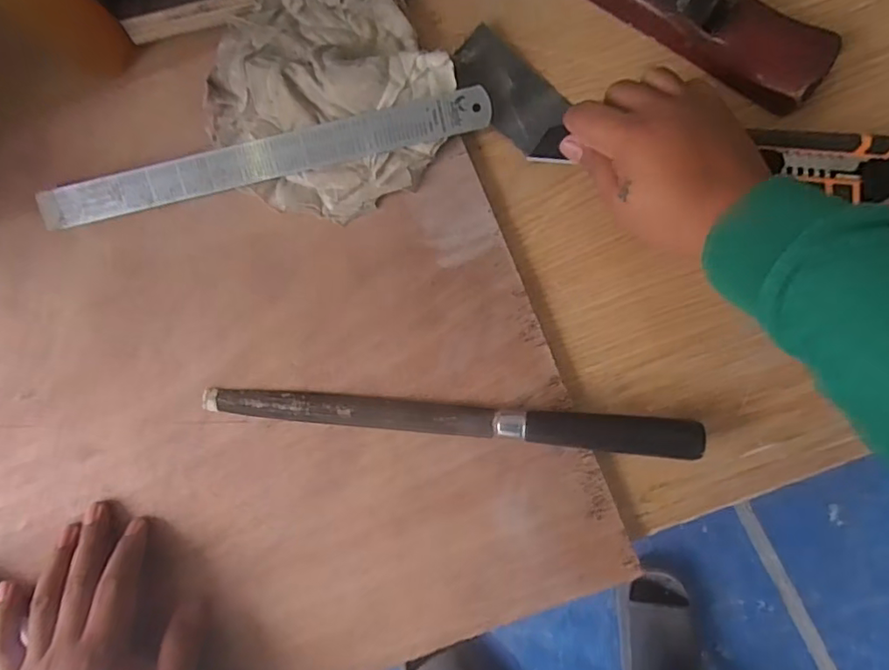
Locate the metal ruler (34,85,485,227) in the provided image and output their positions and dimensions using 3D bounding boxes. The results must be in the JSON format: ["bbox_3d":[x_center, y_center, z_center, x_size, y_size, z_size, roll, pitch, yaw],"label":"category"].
[{"bbox_3d":[-0.131,-0.125,0.412,0.324,0.008,0.028,-12,106,5],"label":"metal ruler"}]

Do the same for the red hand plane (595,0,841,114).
[{"bbox_3d":[0.173,-0.227,0.388,0.189,0.063,0.054,39,87,8],"label":"red hand plane"}]

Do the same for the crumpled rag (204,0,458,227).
[{"bbox_3d":[-0.085,-0.171,0.409,0.157,0.036,0.170,-33,82,0],"label":"crumpled rag"}]

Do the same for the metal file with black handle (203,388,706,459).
[{"bbox_3d":[-0.003,0.056,0.381,0.321,0.022,0.023,4,83,5],"label":"metal file with black handle"}]

